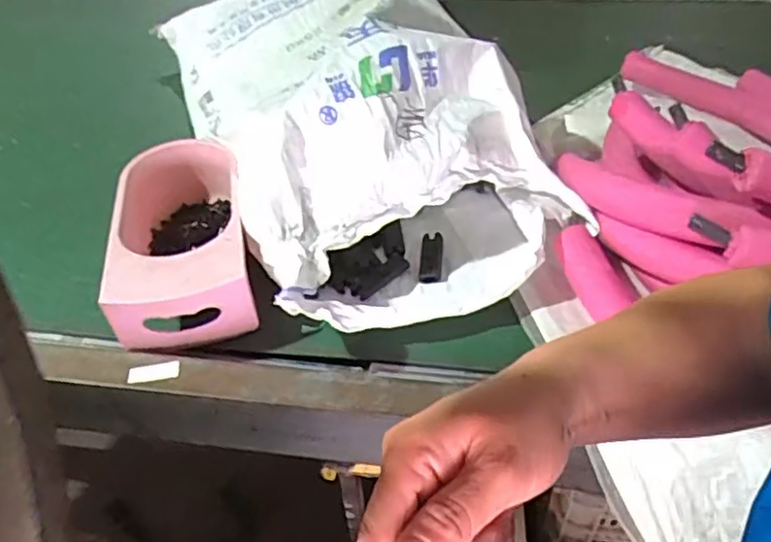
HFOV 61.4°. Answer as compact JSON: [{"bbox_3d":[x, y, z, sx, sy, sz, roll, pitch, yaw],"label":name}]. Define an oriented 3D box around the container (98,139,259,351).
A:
[{"bbox_3d":[-0.246,-0.042,0.799,0.148,0.106,0.310,-11,45,-8],"label":"container"}]

